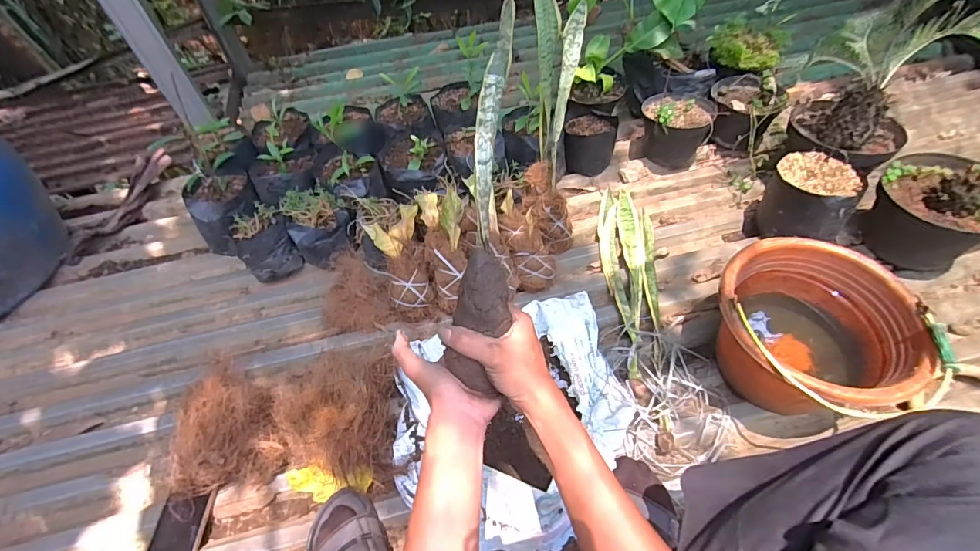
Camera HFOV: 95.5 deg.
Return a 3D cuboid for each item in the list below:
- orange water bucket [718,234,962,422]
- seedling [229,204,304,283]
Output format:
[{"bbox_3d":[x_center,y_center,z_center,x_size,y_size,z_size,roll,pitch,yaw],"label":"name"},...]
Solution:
[{"bbox_3d":[0.499,0.106,0.731,0.260,0.198,0.275,0,55,1],"label":"orange water bucket"},{"bbox_3d":[-0.490,-0.060,0.991,0.110,0.143,0.110,-23,57,-15],"label":"seedling"}]

